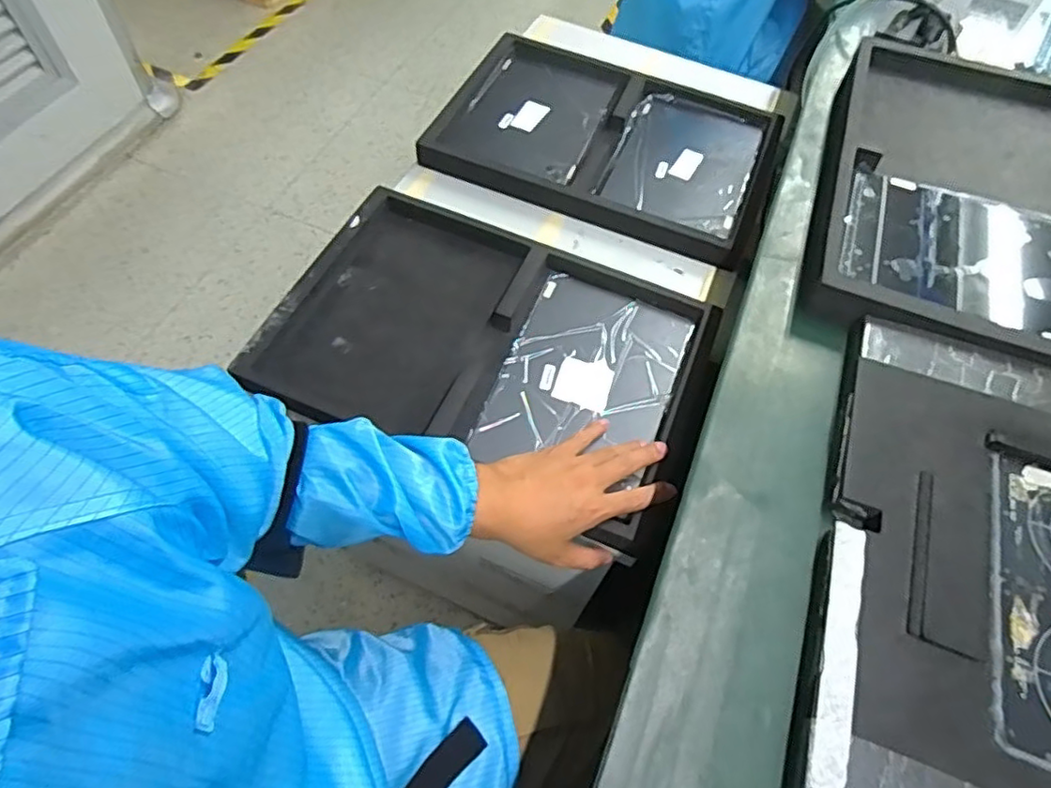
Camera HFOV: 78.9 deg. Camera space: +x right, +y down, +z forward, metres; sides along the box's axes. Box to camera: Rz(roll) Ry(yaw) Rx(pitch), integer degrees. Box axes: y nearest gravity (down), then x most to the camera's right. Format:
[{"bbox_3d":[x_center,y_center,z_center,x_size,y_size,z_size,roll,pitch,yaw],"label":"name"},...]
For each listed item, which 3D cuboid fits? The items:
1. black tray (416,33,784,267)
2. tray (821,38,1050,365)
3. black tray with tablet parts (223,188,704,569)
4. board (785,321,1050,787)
[{"bbox_3d":[0.115,-0.355,0.867,0.427,0.024,0.296,22,61,8],"label":"black tray"},{"bbox_3d":[0.468,-0.212,0.664,0.295,0.045,0.446,19,60,7],"label":"tray"},{"bbox_3d":[-0.038,-0.055,0.664,0.405,0.035,0.293,21,61,7],"label":"black tray with tablet parts"},{"bbox_3d":[0.345,0.133,0.447,0.260,0.045,0.381,20,61,7],"label":"board"}]

